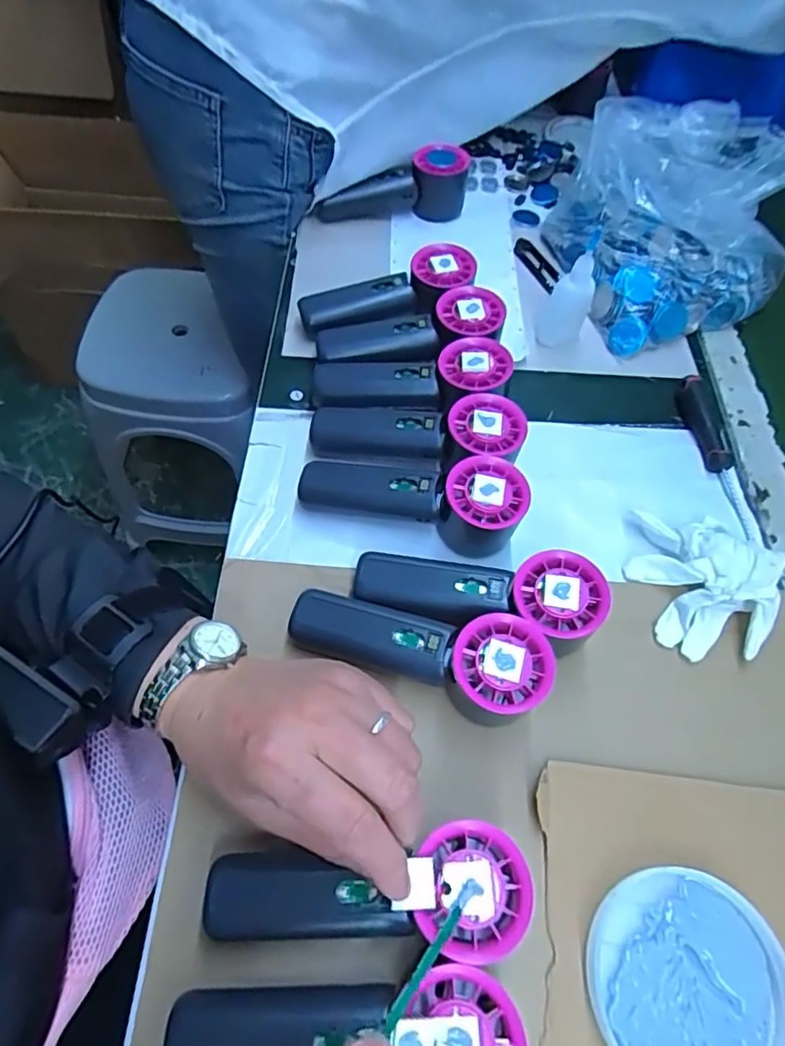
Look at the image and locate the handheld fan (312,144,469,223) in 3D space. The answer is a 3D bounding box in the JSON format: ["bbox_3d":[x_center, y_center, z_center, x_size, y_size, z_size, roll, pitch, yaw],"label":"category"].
[{"bbox_3d":[-0.001,-0.345,0.606,0.160,0.061,0.043,-8,60,7],"label":"handheld fan"}]

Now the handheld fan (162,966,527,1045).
[{"bbox_3d":[-0.023,0.224,0.248,0.154,0.028,0.051,-4,60,8],"label":"handheld fan"}]

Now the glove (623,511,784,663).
[{"bbox_3d":[0.218,0.038,0.400,0.094,0.039,0.108,2,60,-3],"label":"glove"}]

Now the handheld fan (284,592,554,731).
[{"bbox_3d":[0.014,0.077,0.351,0.156,0.053,0.055,15,60,4],"label":"handheld fan"}]

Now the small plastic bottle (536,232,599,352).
[{"bbox_3d":[0.157,-0.199,0.498,0.037,0.098,0.032,20,61,7],"label":"small plastic bottle"}]

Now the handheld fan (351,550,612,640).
[{"bbox_3d":[0.052,0.048,0.370,0.154,0.055,0.061,10,60,1],"label":"handheld fan"}]

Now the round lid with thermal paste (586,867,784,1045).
[{"bbox_3d":[0.150,0.233,0.290,0.094,0.020,0.099,21,61,8],"label":"round lid with thermal paste"}]

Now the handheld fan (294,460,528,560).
[{"bbox_3d":[0.013,-0.022,0.410,0.157,0.053,0.052,14,60,4],"label":"handheld fan"}]

